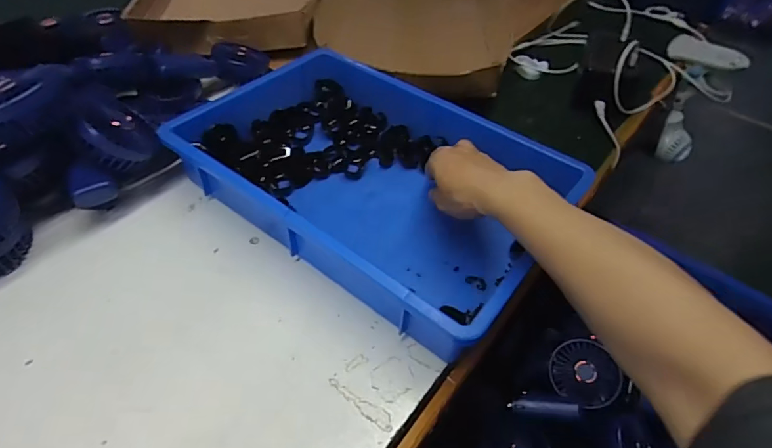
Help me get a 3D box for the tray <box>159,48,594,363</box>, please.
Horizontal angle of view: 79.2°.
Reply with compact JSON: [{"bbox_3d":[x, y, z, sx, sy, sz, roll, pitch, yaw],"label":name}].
[{"bbox_3d":[-0.015,-0.062,0.559,0.430,0.073,0.287,31,53,22],"label":"tray"}]

